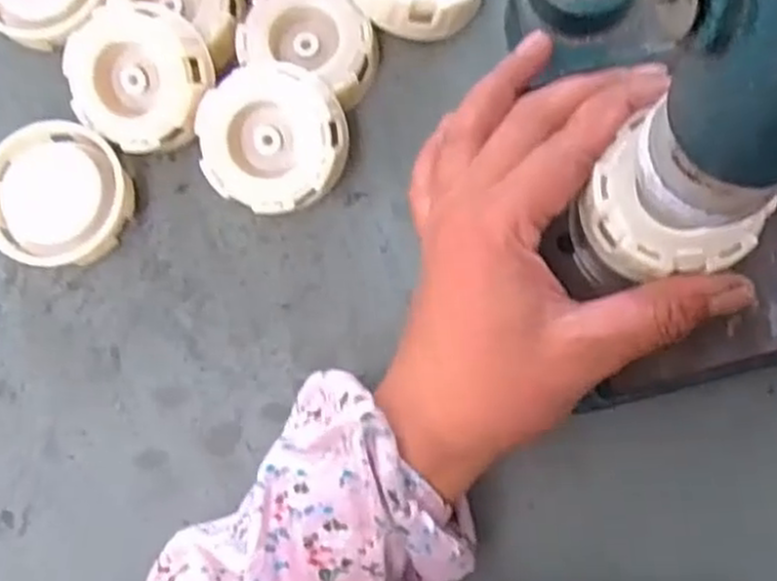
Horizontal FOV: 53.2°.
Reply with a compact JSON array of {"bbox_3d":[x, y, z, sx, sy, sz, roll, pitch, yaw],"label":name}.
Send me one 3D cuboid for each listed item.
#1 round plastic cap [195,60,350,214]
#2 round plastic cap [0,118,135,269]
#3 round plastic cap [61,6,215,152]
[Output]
[{"bbox_3d":[-0.050,-0.064,0.339,0.061,0.033,0.060,0,84,3],"label":"round plastic cap"},{"bbox_3d":[-0.147,-0.043,0.348,0.060,0.018,0.065,-1,81,4],"label":"round plastic cap"},{"bbox_3d":[-0.108,-0.093,0.343,0.061,0.019,0.061,2,100,9],"label":"round plastic cap"}]

